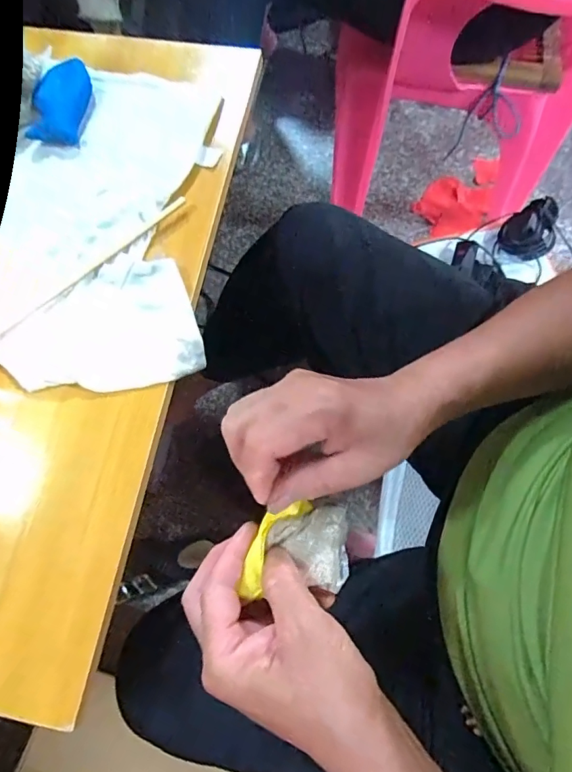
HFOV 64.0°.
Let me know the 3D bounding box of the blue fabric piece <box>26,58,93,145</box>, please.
[{"bbox_3d":[-0.217,-0.275,0.439,0.044,0.020,0.088,3,72,3],"label":"blue fabric piece"}]

